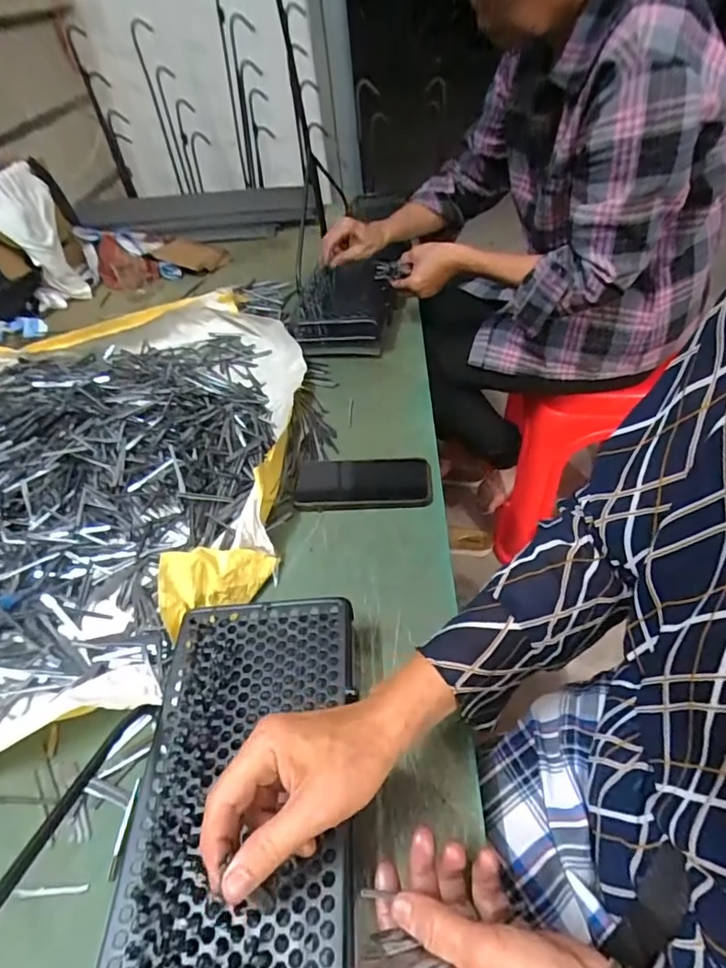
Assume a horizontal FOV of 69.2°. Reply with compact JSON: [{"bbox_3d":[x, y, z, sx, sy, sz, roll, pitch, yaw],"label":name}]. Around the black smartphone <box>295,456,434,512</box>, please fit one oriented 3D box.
[{"bbox_3d":[-0.001,-0.003,0.639,0.162,0.016,0.075,-2,45,6],"label":"black smartphone"}]

